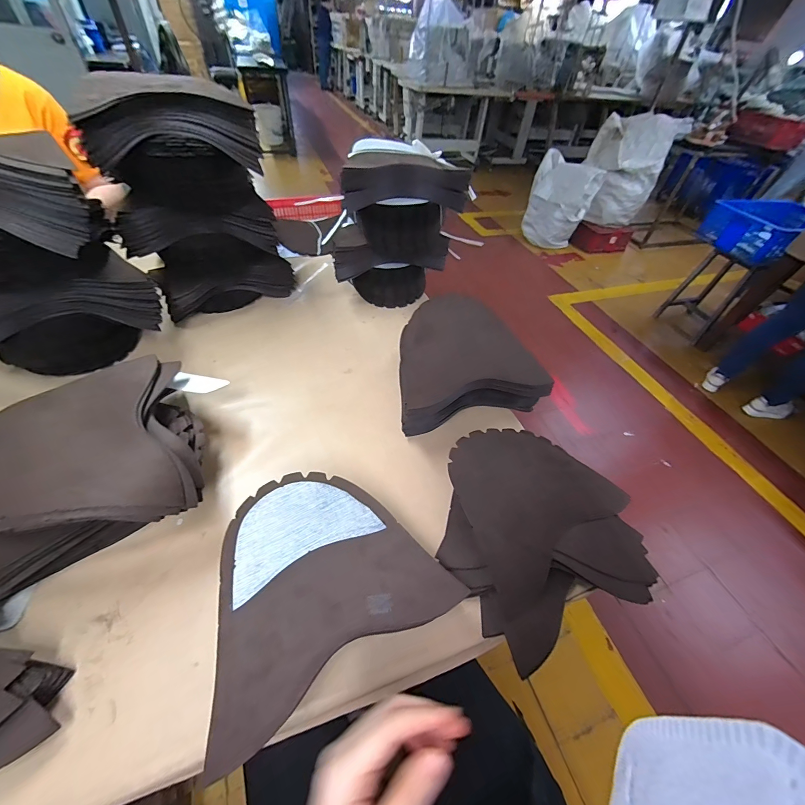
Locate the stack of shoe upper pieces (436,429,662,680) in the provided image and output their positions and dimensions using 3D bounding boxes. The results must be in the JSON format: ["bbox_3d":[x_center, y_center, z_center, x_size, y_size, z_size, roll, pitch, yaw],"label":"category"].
[{"bbox_3d":[0.172,0.155,0.467,0.248,0.045,0.265,-16,52,-19],"label":"stack of shoe upper pieces"}]

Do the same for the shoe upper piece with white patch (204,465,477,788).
[{"bbox_3d":[-0.091,0.175,0.368,0.234,0.028,0.205,-22,55,-24],"label":"shoe upper piece with white patch"}]

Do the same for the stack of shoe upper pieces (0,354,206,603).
[{"bbox_3d":[-0.389,0.077,0.432,0.236,0.127,0.230,-16,53,-20],"label":"stack of shoe upper pieces"}]

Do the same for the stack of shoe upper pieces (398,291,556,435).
[{"bbox_3d":[0.105,-0.080,0.604,0.246,0.124,0.196,-8,50,-13],"label":"stack of shoe upper pieces"}]

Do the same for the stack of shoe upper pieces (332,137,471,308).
[{"bbox_3d":[-0.008,-0.376,0.759,0.243,0.283,0.166,7,48,-1],"label":"stack of shoe upper pieces"}]

